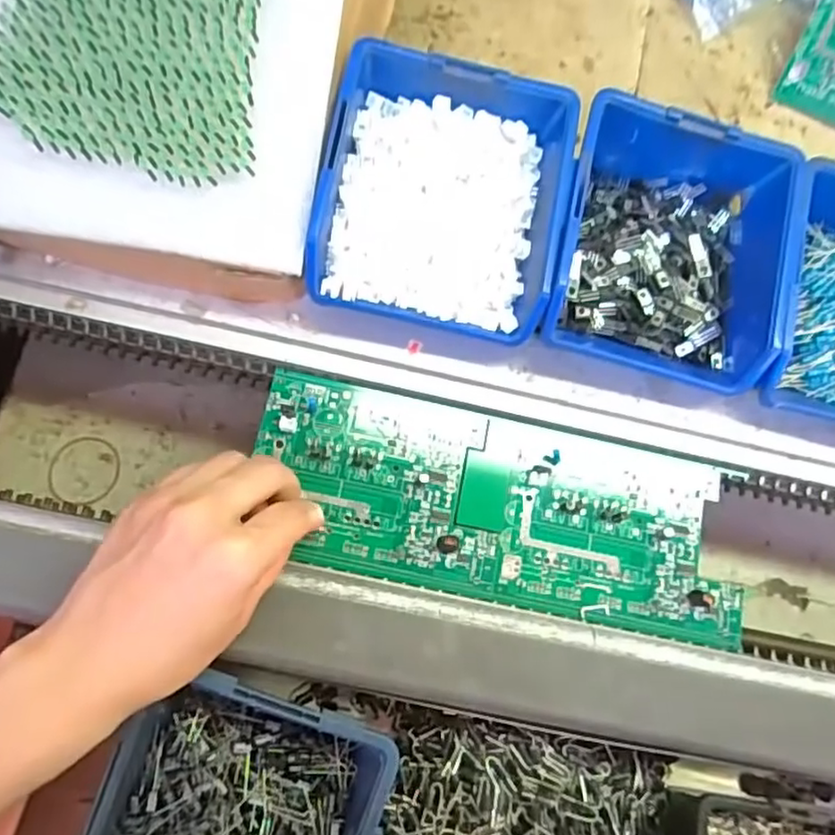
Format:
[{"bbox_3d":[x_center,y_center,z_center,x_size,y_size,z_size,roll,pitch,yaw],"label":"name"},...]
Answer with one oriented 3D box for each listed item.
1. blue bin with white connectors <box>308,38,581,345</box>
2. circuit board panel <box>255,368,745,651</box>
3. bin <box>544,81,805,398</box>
[{"bbox_3d":[0.012,-0.110,0.331,0.119,0.048,0.128,11,75,-4],"label":"blue bin with white connectors"},{"bbox_3d":[0.044,0.047,0.337,0.258,0.014,0.100,17,81,-2],"label":"circuit board panel"},{"bbox_3d":[0.133,-0.091,0.340,0.123,0.052,0.135,18,75,-2],"label":"bin"}]

